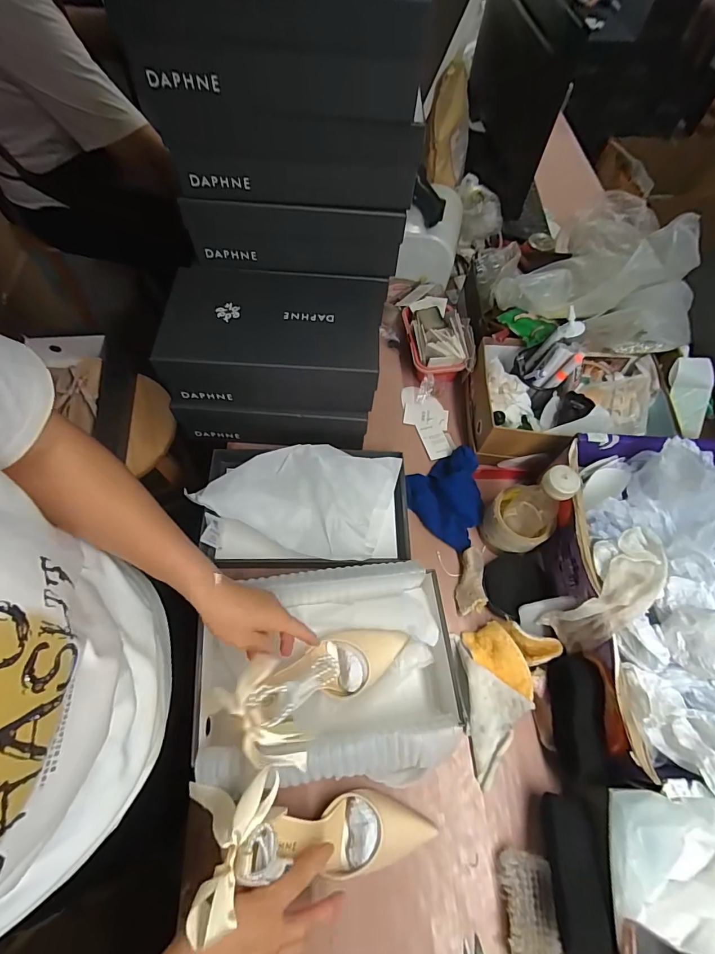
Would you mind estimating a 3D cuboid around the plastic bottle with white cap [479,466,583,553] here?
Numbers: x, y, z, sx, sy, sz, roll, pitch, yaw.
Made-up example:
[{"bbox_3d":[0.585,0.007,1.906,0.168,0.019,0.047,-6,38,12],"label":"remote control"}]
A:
[{"bbox_3d":[0.236,0.043,0.565,0.078,0.161,0.084,1,64,-2],"label":"plastic bottle with white cap"}]

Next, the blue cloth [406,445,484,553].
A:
[{"bbox_3d":[0.153,0.023,0.663,0.137,0.048,0.140,39,68,16],"label":"blue cloth"}]

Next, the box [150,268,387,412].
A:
[{"bbox_3d":[-0.118,-0.209,0.616,0.299,0.101,0.184,1,64,-2],"label":"box"}]

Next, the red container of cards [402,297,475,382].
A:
[{"bbox_3d":[0.152,-0.265,0.767,0.115,0.074,0.175,-4,64,-4],"label":"red container of cards"}]

